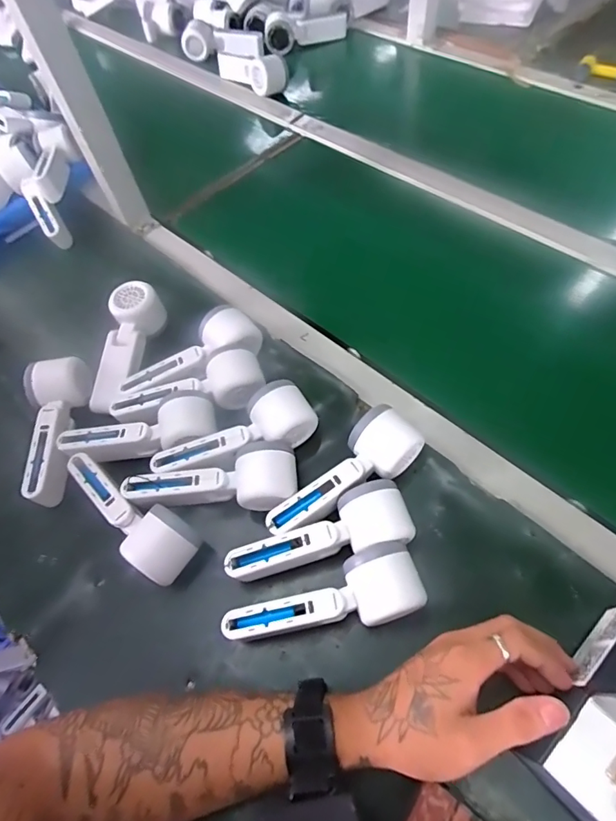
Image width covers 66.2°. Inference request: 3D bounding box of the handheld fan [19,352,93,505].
[{"bbox_3d":[-0.280,0.022,0.521,0.051,0.047,0.163,-3,67,-3],"label":"handheld fan"}]

